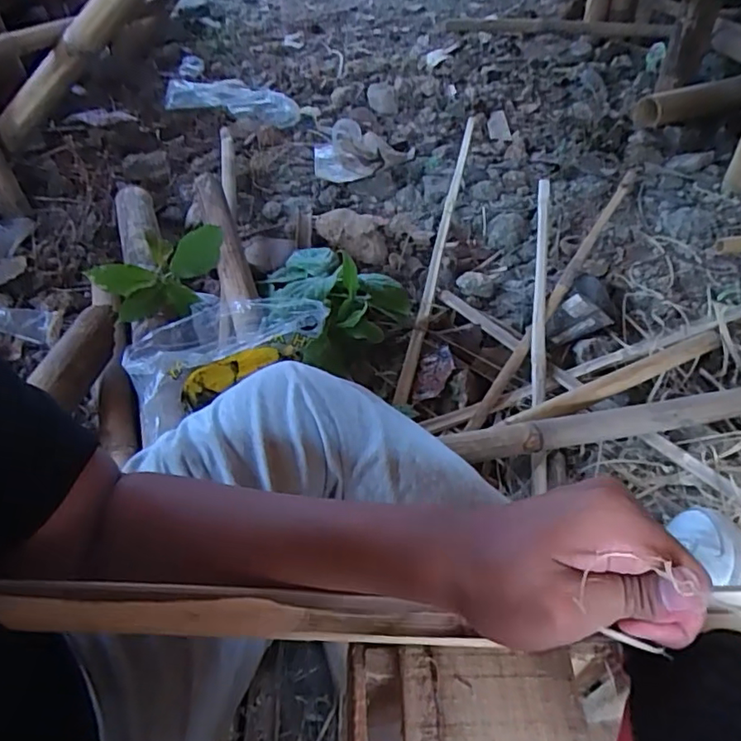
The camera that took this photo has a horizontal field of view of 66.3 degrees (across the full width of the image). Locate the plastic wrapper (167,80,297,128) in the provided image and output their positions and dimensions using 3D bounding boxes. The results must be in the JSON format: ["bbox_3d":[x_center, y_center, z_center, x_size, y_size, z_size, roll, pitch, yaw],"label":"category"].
[{"bbox_3d":[-0.426,-0.826,1.759,0.423,0.084,0.164,15,47,14],"label":"plastic wrapper"}]

